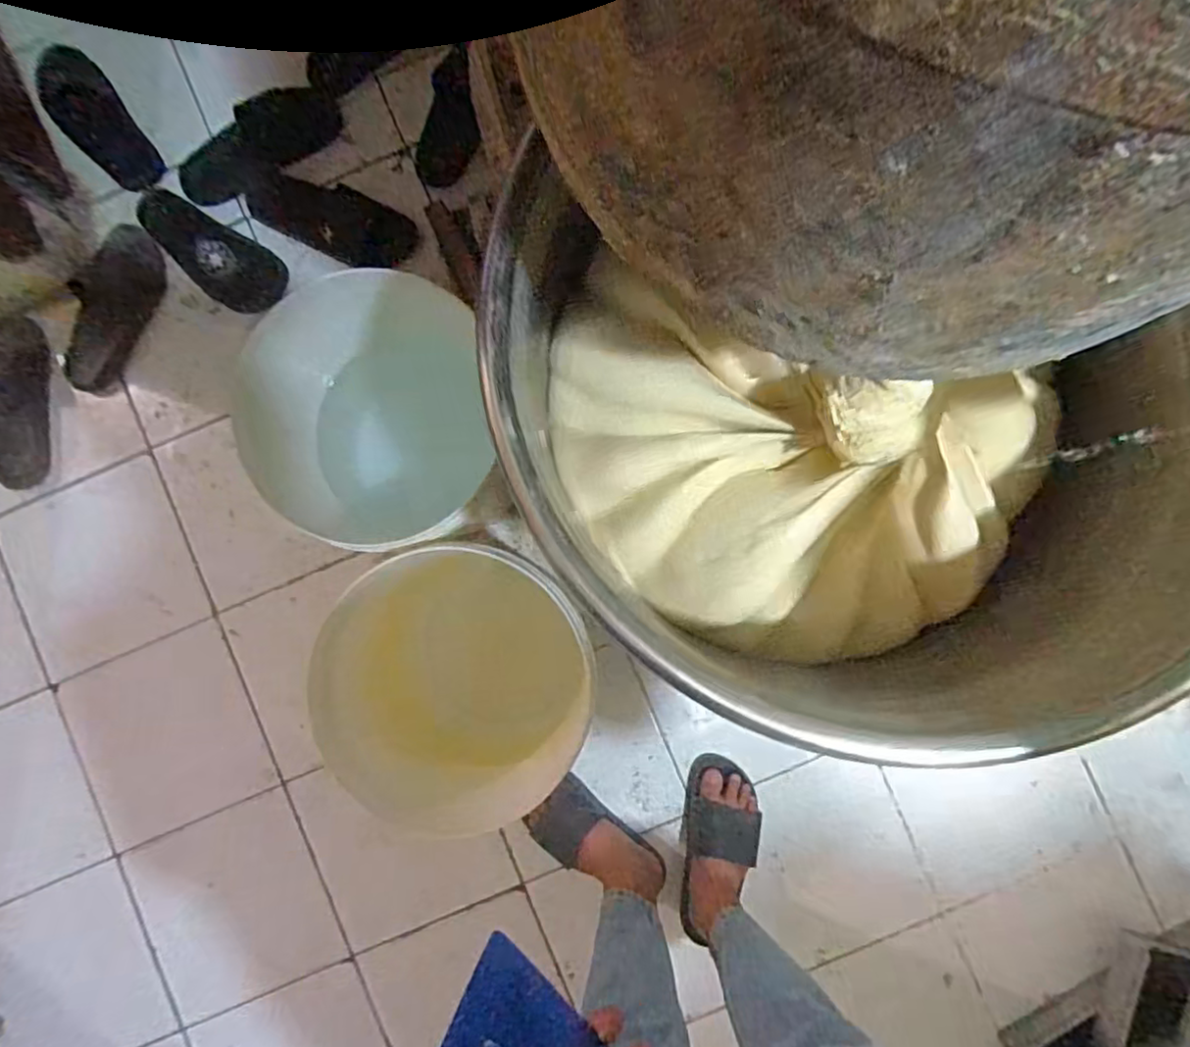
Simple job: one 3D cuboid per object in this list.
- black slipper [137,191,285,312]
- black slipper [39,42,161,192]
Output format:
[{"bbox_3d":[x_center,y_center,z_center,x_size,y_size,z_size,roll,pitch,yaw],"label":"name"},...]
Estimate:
[{"bbox_3d":[-0.587,-0.409,0.976,0.242,0.043,0.105,30,89,2],"label":"black slipper"},{"bbox_3d":[-0.747,-0.598,0.973,0.093,0.038,0.233,-31,87,1],"label":"black slipper"}]

